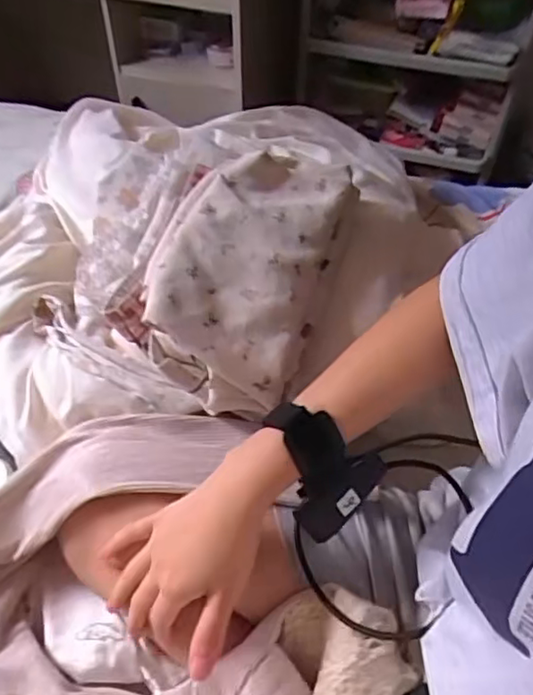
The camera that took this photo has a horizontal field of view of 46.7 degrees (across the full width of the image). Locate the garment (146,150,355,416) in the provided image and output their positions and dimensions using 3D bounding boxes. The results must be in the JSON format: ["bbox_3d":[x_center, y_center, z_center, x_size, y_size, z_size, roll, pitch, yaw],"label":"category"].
[{"bbox_3d":[-0.013,-0.091,0.597,0.143,0.065,0.277,14,51,12],"label":"garment"}]

